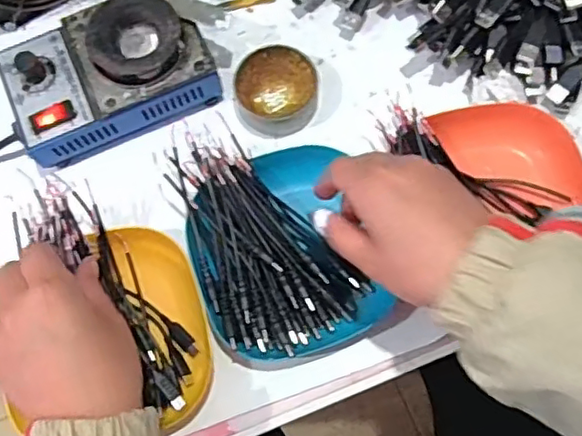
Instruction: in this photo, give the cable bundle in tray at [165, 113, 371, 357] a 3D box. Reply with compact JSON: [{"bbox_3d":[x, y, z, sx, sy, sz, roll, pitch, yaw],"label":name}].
[{"bbox_3d":[-0.029,0.018,0.438,0.091,0.035,0.160,-37,76,-8],"label":"cable bundle in tray"}]

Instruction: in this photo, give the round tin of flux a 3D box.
[{"bbox_3d":[-0.011,-0.097,0.481,0.062,0.024,0.064,-1,74,2],"label":"round tin of flux"}]

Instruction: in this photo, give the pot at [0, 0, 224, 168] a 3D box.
[{"bbox_3d":[-0.138,-0.109,0.472,0.150,0.062,0.110,-25,75,-5],"label":"pot"}]

